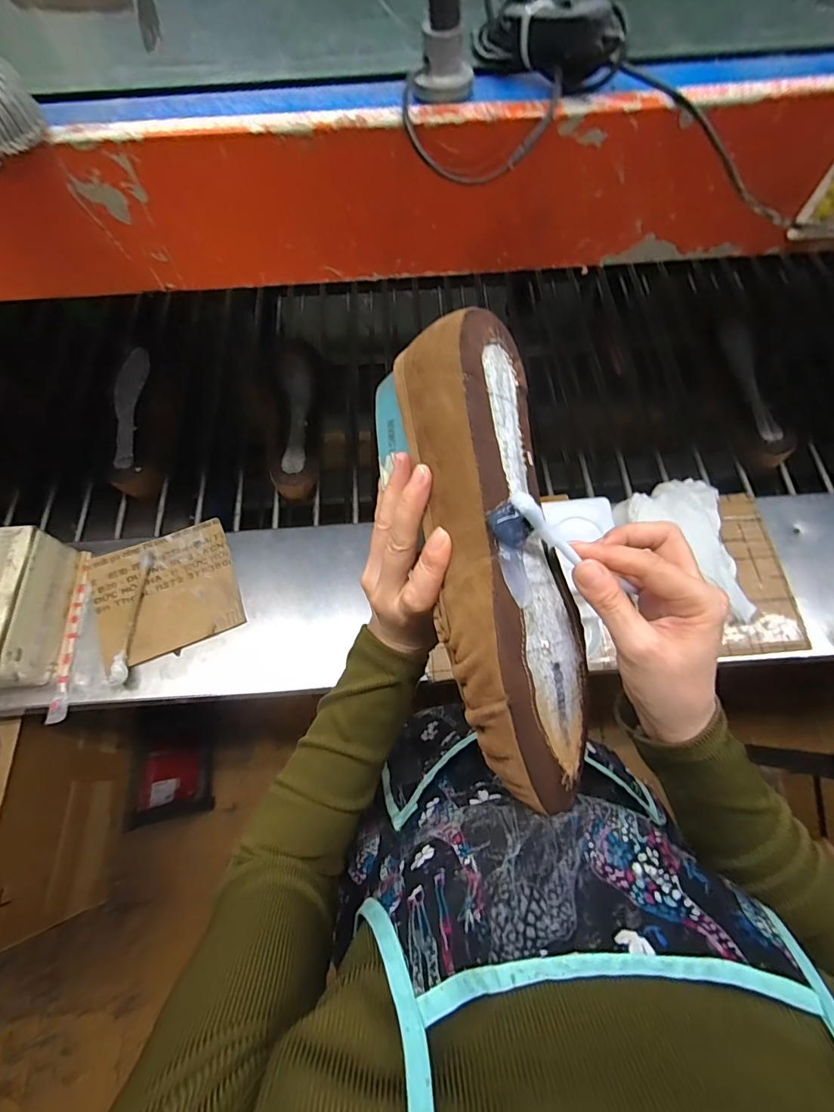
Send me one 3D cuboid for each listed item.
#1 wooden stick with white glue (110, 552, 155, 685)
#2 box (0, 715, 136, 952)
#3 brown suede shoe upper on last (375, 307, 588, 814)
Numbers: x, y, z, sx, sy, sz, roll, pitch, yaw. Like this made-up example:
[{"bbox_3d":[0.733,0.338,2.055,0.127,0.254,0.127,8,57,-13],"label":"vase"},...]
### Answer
[{"bbox_3d":[-0.388,0.079,0.630,0.017,0.019,0.185,-3,67,0],"label":"wooden stick with white glue"},{"bbox_3d":[-0.714,0.438,0.730,0.310,0.339,0.324,-3,67,0],"label":"box"},{"bbox_3d":[0.044,0.002,0.261,0.082,0.082,0.265,-13,86,-4],"label":"brown suede shoe upper on last"}]

